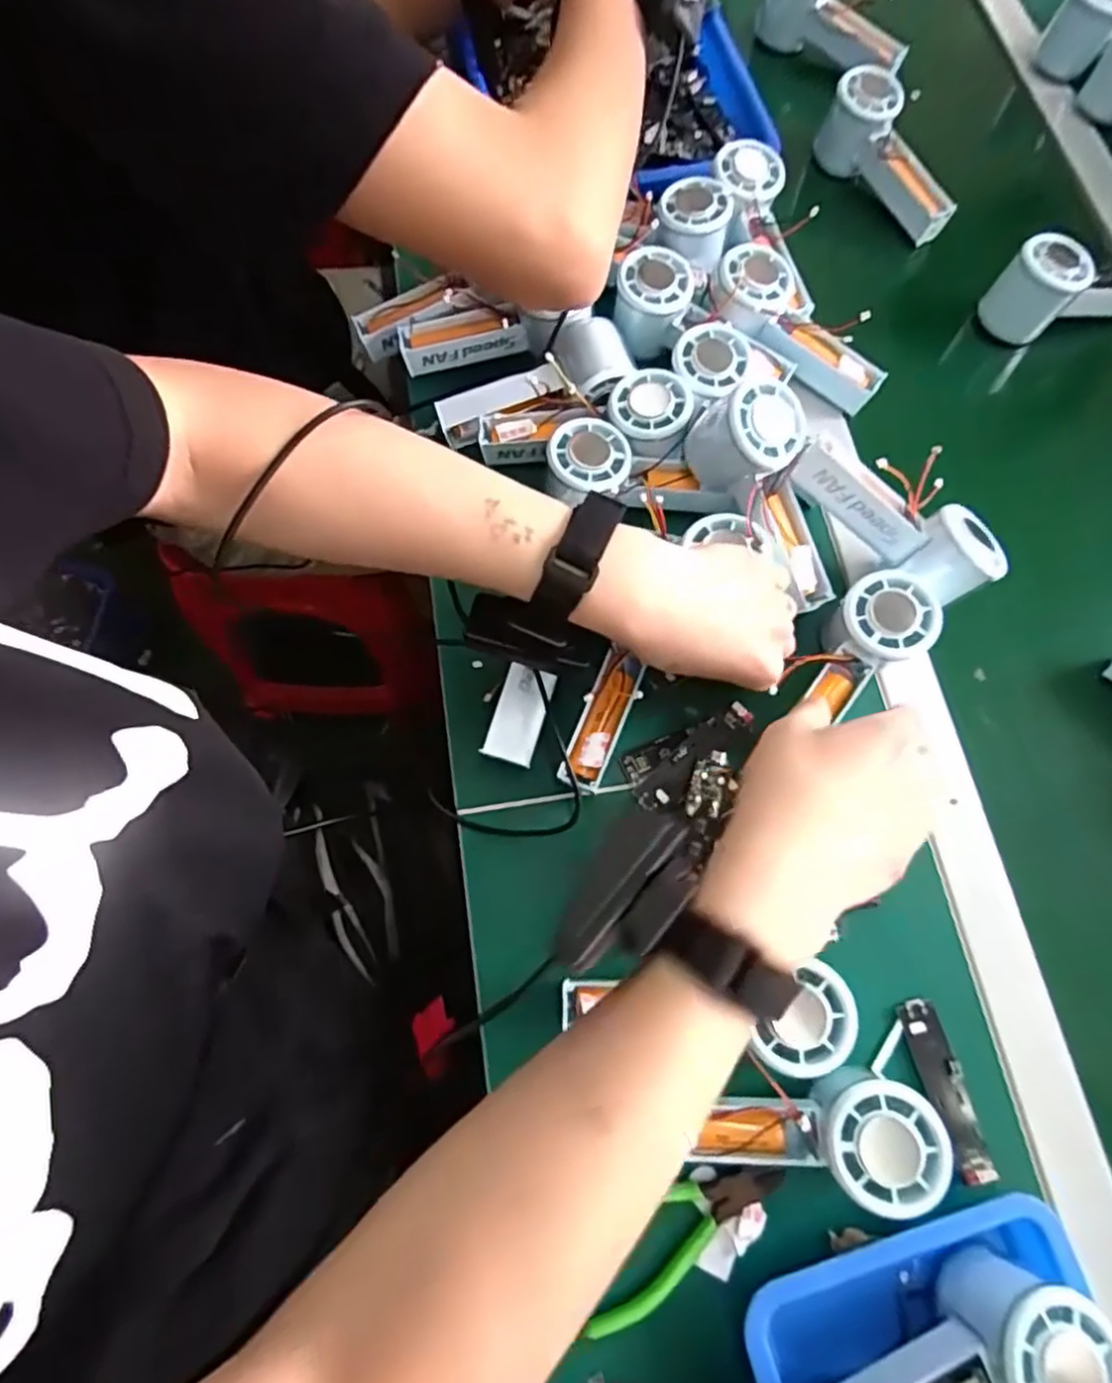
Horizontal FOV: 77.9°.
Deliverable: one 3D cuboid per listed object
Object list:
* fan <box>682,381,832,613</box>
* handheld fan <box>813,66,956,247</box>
[{"bbox_3d":[0.143,-0.125,0.459,0.061,0.065,0.147,-27,98,-11],"label":"fan"},{"bbox_3d":[0.293,-0.467,0.607,0.047,0.061,0.146,-22,73,-9],"label":"handheld fan"}]

